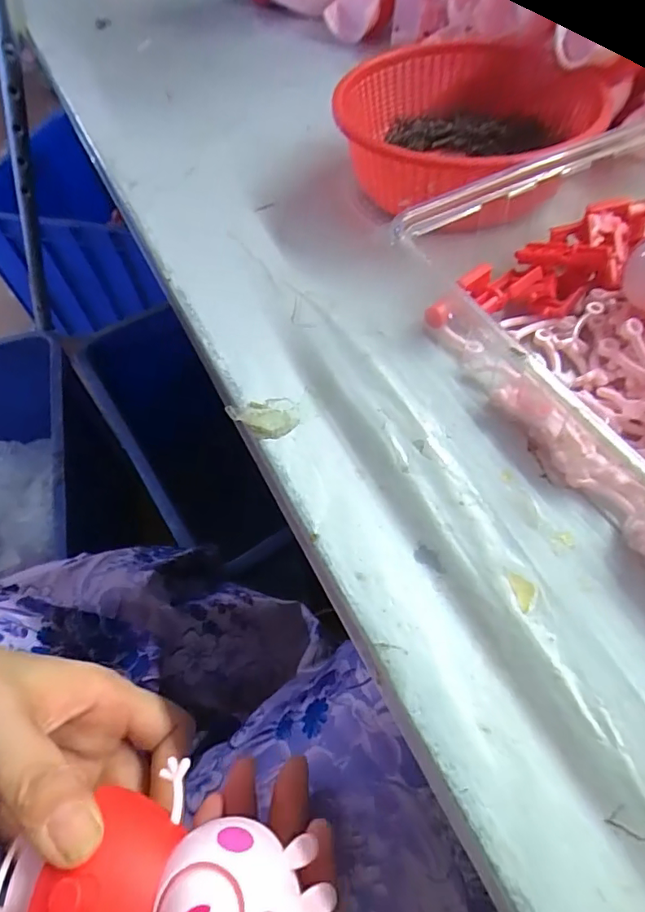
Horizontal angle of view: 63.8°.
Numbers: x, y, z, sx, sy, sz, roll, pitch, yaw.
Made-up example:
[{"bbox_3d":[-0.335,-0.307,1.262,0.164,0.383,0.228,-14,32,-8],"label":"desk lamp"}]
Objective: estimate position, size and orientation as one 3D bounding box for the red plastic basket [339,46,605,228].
[{"bbox_3d":[0.068,-0.172,0.279,0.135,0.040,0.159,37,66,24],"label":"red plastic basket"}]

